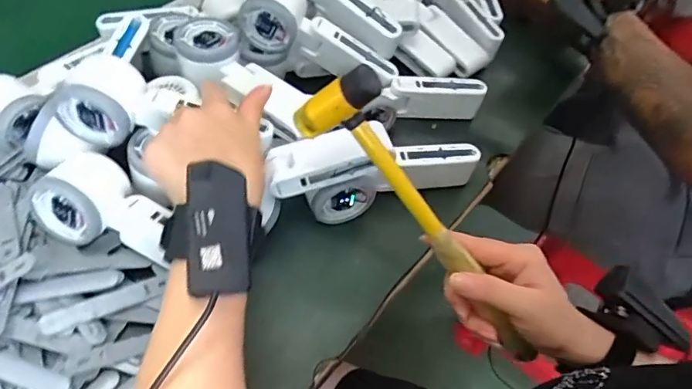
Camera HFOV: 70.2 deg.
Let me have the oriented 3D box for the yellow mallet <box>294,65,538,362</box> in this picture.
[{"bbox_3d":[0.060,0.016,0.352,0.236,0.057,0.031,49,57,-17],"label":"yellow mallet"}]

